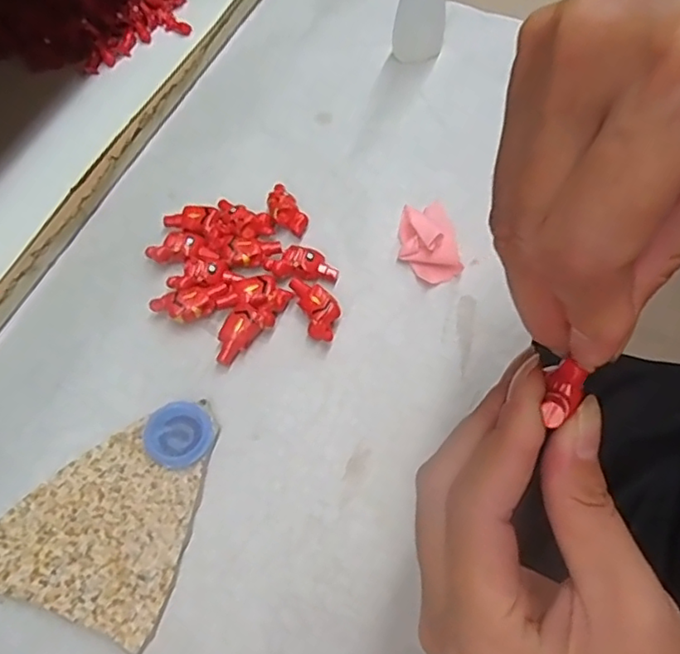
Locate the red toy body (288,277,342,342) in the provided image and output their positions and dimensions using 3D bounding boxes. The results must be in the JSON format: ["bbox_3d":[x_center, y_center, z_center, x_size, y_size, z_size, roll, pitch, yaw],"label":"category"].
[{"bbox_3d":[-0.011,-0.011,0.301,0.018,0.011,0.038,-19,60,-10],"label":"red toy body"}]

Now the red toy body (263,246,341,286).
[{"bbox_3d":[-0.020,-0.034,0.312,0.038,0.009,0.016,6,59,5],"label":"red toy body"}]

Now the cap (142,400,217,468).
[{"bbox_3d":[-0.072,0.048,0.269,0.030,0.009,0.029,-1,59,1],"label":"cap"}]

